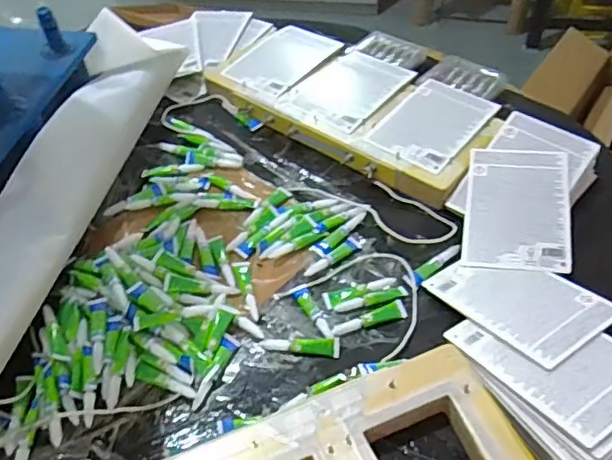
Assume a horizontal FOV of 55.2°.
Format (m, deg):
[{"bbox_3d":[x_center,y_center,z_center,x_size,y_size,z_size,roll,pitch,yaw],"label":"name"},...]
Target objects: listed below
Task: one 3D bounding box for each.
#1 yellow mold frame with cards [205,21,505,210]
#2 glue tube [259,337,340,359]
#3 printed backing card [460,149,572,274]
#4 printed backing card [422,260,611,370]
[{"bbox_3d":[0.065,-0.193,0.861,0.430,0.040,0.219,30,56,26],"label":"yellow mold frame with cards"},{"bbox_3d":[-0.006,0.119,0.609,0.081,0.009,0.017,4,48,6],"label":"glue tube"},{"bbox_3d":[0.250,-0.027,0.695,0.116,0.010,0.165,2,62,19],"label":"printed backing card"},{"bbox_3d":[0.223,0.072,0.614,0.115,0.006,0.166,-28,36,-22],"label":"printed backing card"}]

